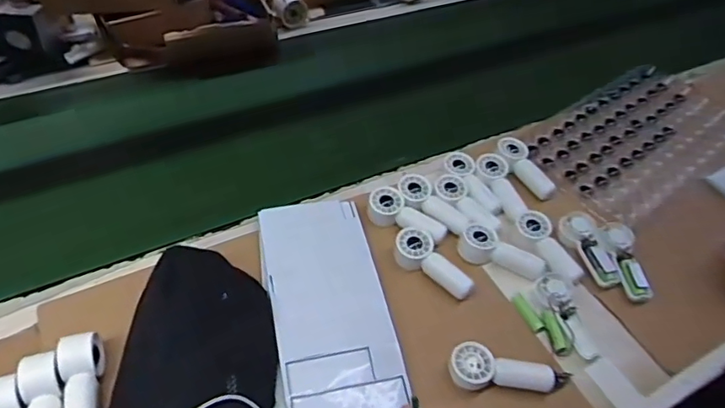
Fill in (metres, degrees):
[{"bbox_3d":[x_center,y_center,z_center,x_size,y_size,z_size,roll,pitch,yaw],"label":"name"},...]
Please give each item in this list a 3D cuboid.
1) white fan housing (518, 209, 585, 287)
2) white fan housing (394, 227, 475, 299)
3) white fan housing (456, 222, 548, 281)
[{"bbox_3d":[0.249,0.056,0.699,0.041,0.025,0.109,-21,53,-22],"label":"white fan housing"},{"bbox_3d":[0.087,0.074,0.656,0.047,0.030,0.110,-30,57,-27],"label":"white fan housing"},{"bbox_3d":[0.184,0.061,0.691,0.110,0.032,0.048,17,49,10],"label":"white fan housing"}]

